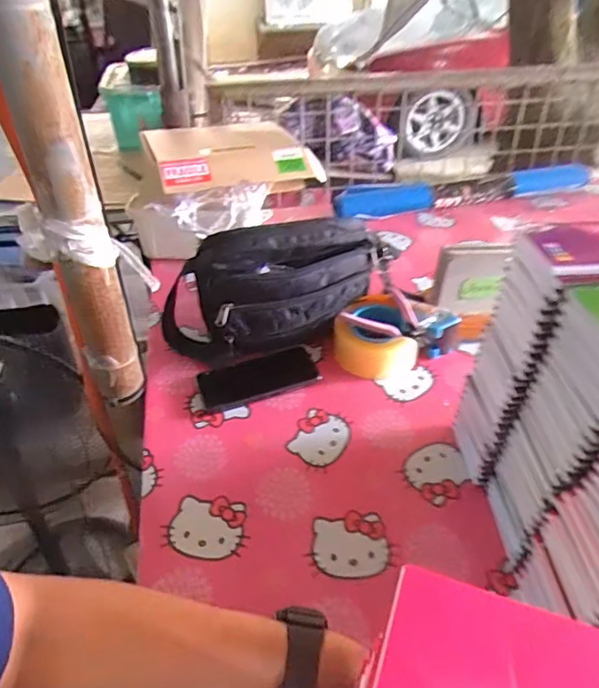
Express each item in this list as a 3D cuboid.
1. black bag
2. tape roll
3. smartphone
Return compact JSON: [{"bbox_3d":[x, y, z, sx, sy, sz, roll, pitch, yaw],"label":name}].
[{"bbox_3d":[-0.030,-0.075,0.753,0.336,0.184,0.109,-6,40,-5],"label":"black bag"},{"bbox_3d":[0.108,-0.015,0.771,0.112,0.059,0.123,-1,40,1],"label":"tape roll"},{"bbox_3d":[-0.054,0.046,0.729,0.163,0.012,0.074,-13,41,-13],"label":"smartphone"}]

